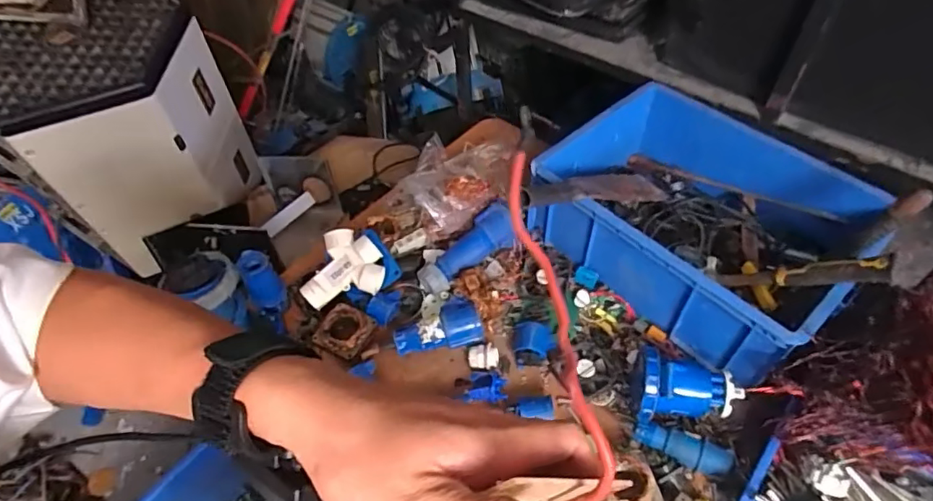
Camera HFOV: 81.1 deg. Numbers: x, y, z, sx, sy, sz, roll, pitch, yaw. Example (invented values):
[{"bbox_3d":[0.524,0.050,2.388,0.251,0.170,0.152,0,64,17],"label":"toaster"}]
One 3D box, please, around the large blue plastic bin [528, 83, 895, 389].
[{"bbox_3d":[0.406,-0.064,0.939,0.395,0.157,0.470,-36,58,-24],"label":"large blue plastic bin"}]

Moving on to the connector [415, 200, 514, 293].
[{"bbox_3d":[0.012,0.002,0.957,0.073,0.072,0.205,37,61,27],"label":"connector"}]

